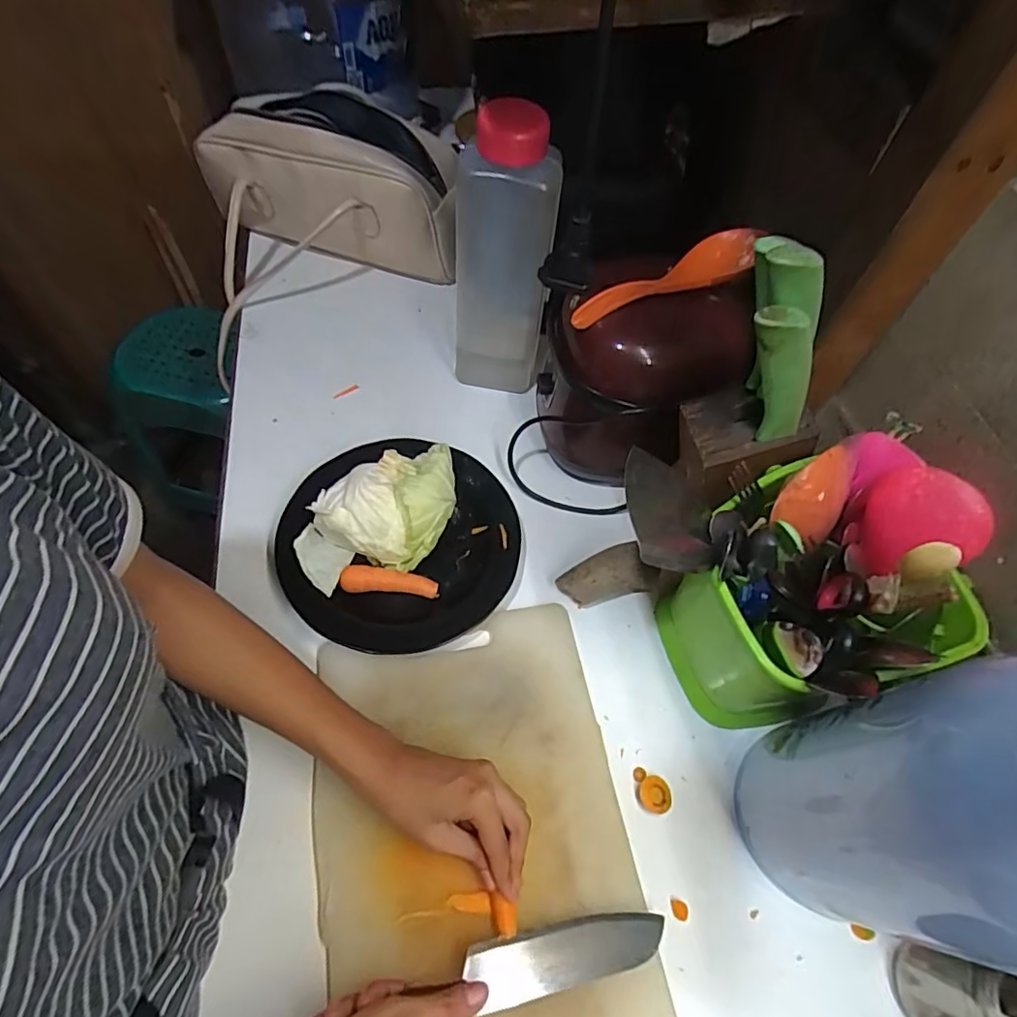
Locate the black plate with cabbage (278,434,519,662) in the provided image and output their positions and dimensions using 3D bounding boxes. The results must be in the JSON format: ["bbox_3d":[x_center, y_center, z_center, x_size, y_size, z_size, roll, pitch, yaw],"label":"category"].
[{"bbox_3d":[-0.103,0.017,0.529,0.219,0.083,0.219,2,59,-3],"label":"black plate with cabbage"}]

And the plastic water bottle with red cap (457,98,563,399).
[{"bbox_3d":[-0.008,-0.271,0.602,0.100,0.292,0.114,2,59,-3],"label":"plastic water bottle with red cap"}]

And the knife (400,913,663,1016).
[{"bbox_3d":[-0.014,0.309,0.366,0.256,0.013,0.034,-4,59,-18],"label":"knife"}]

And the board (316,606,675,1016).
[{"bbox_3d":[-0.024,0.252,0.426,0.231,0.017,0.339,-9,60,-10],"label":"board"}]

